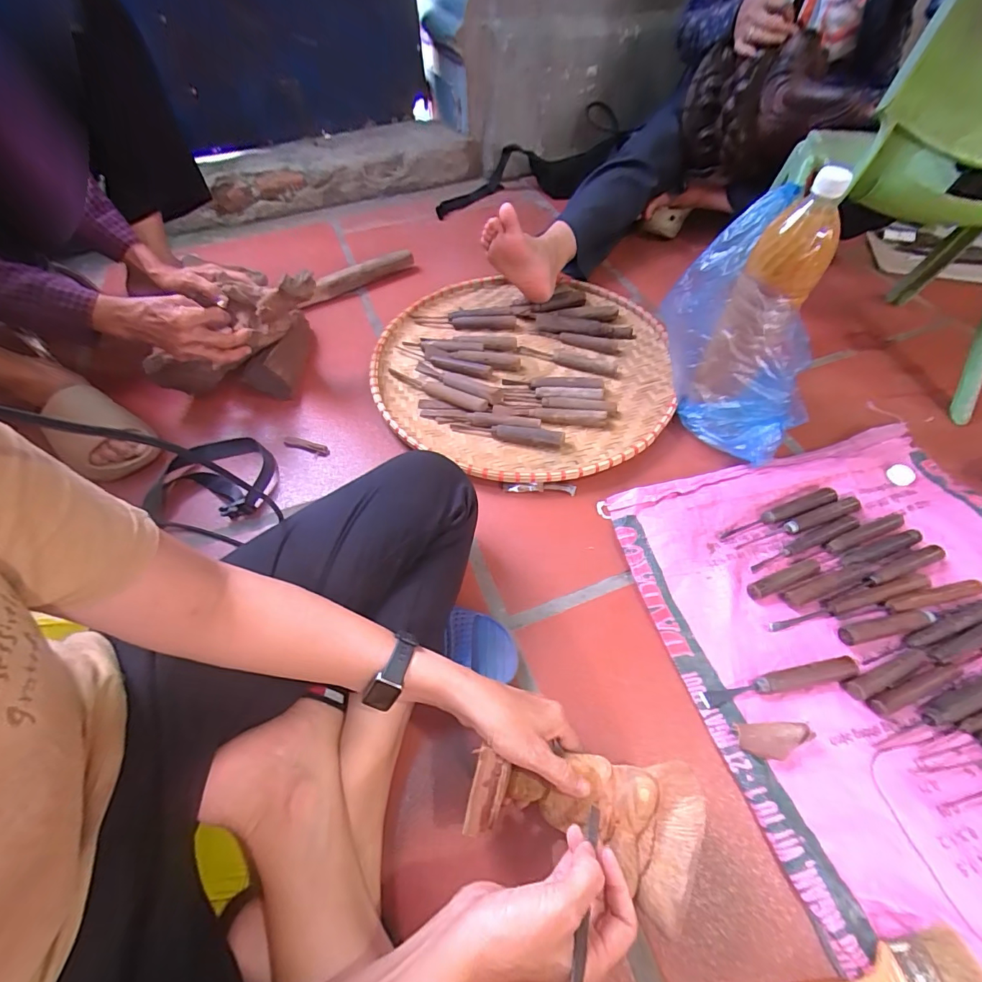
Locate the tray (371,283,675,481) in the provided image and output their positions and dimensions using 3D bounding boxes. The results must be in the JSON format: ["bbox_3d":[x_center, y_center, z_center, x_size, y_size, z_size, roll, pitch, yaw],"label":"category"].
[{"bbox_3d":[0.058,-0.222,0.776,0.470,0.030,0.480,11,55,8],"label":"tray"}]

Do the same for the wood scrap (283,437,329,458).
[{"bbox_3d":[-0.279,-0.067,0.691,0.072,0.007,0.019,13,55,9],"label":"wood scrap"}]

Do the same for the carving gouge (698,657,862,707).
[{"bbox_3d":[0.309,0.204,0.487,0.168,0.015,0.021,-9,55,-6],"label":"carving gouge"}]

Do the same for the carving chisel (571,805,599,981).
[{"bbox_3d":[0.064,0.289,0.311,0.010,0.014,0.139,16,29,11],"label":"carving chisel"}]

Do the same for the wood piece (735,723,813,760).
[{"bbox_3d":[0.285,0.250,0.457,0.071,0.014,0.032,-1,54,0],"label":"wood piece"}]

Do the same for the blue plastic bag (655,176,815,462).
[{"bbox_3d":[0.355,-0.205,0.625,0.150,0.259,0.232,-15,56,-10],"label":"blue plastic bag"}]

